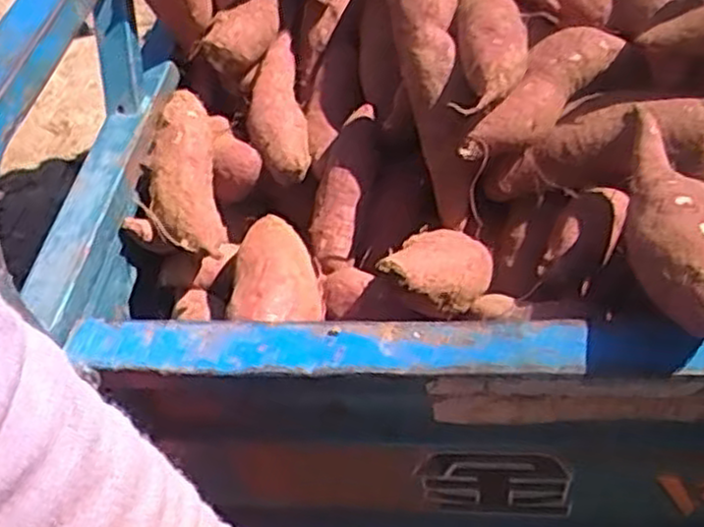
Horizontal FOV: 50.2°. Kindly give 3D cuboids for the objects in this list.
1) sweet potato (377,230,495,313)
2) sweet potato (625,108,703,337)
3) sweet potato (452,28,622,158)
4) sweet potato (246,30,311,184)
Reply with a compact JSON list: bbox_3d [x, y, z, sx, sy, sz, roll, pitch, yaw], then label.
[{"bbox_3d":[0.054,0.005,0.528,0.047,0.042,0.114,32,23,34],"label":"sweet potato"},{"bbox_3d":[0.199,-0.034,0.451,0.059,0.057,0.222,7,45,15],"label":"sweet potato"},{"bbox_3d":[0.140,-0.126,0.563,0.143,0.043,0.039,-43,51,-9],"label":"sweet potato"},{"bbox_3d":[-0.066,-0.140,0.666,0.049,0.035,0.143,-6,63,1],"label":"sweet potato"}]

